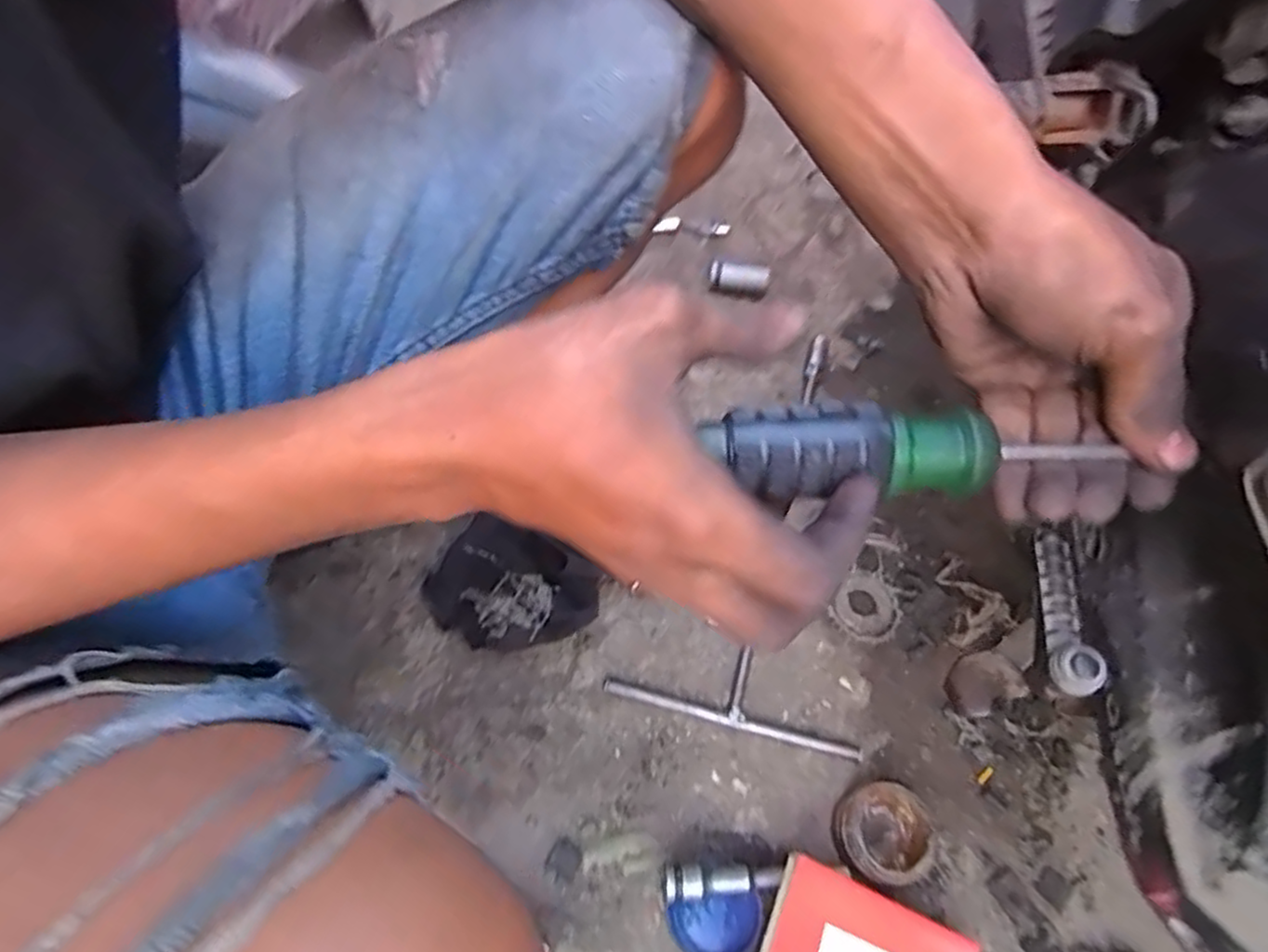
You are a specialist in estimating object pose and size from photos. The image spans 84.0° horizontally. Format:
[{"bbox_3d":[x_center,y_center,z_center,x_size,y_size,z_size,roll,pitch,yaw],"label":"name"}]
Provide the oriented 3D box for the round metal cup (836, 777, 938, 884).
[{"bbox_3d":[0.171,0.243,0.482,0.061,0.031,0.060,-2,61,3],"label":"round metal cup"}]

